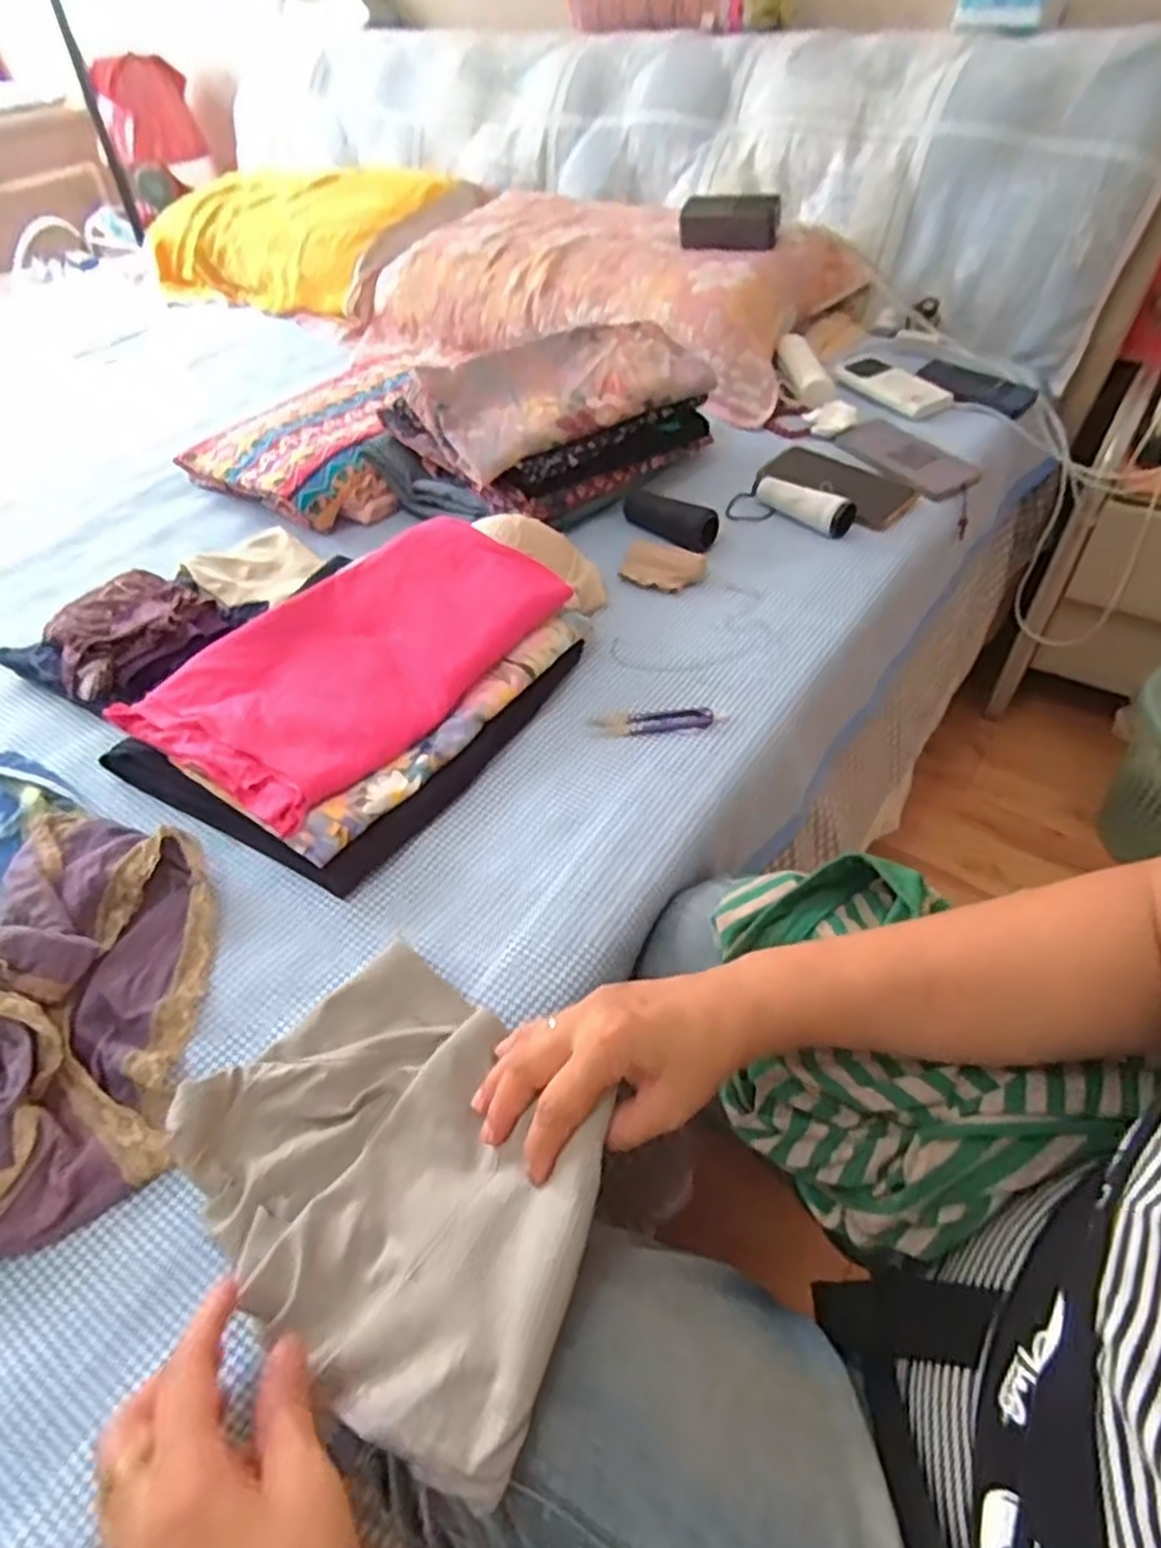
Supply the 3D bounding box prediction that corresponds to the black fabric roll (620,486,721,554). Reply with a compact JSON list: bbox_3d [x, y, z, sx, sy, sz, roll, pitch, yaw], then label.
[{"bbox_3d":[0.093,-0.273,0.812,0.032,0.035,0.119,-38,56,-26],"label":"black fabric roll"}]

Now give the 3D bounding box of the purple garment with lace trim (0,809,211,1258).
[{"bbox_3d":[-0.310,0.125,0.457,0.149,0.053,0.273,-9,48,-4],"label":"purple garment with lace trim"}]

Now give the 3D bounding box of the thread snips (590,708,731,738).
[{"bbox_3d":[0.064,-0.044,0.629,0.109,0.007,0.028,-6,48,-1],"label":"thread snips"}]

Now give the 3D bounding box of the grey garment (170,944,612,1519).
[{"bbox_3d":[-0.087,0.193,0.386,0.216,0.037,0.169,26,54,25],"label":"grey garment"}]

